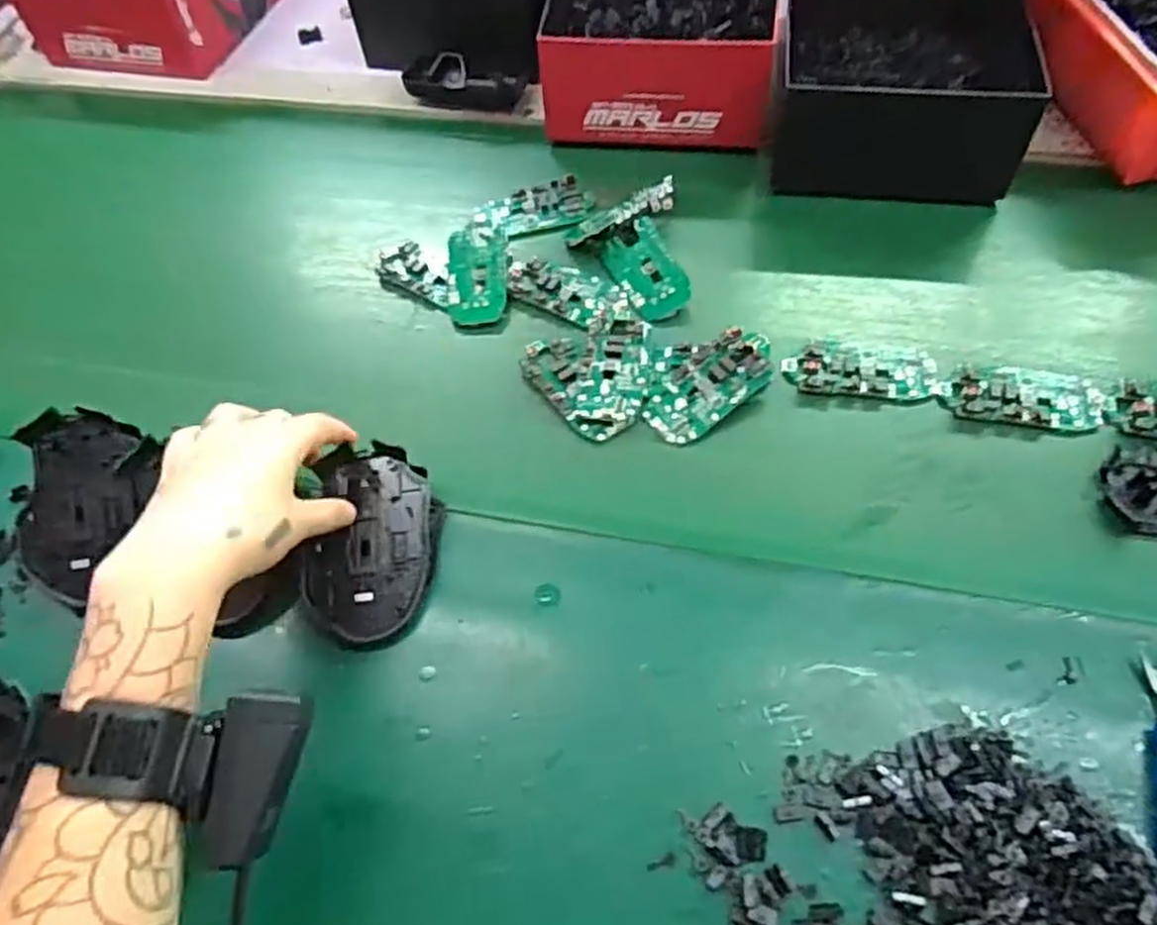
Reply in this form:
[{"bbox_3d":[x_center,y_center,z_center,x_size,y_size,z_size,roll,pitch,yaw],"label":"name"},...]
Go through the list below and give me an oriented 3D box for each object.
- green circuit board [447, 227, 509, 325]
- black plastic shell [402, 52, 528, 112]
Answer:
[{"bbox_3d":[-0.078,-0.149,0.602,0.046,0.008,0.089,-4,57,2],"label":"green circuit board"},{"bbox_3d":[-0.106,-0.352,0.717,0.115,0.032,0.038,15,60,13],"label":"black plastic shell"}]

